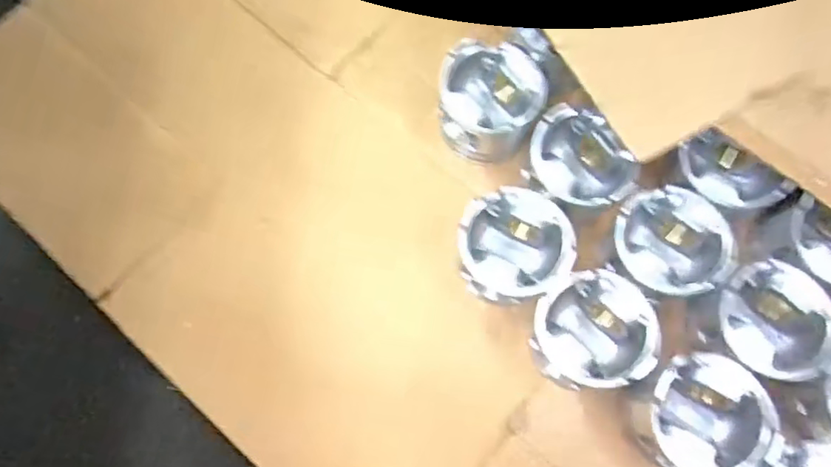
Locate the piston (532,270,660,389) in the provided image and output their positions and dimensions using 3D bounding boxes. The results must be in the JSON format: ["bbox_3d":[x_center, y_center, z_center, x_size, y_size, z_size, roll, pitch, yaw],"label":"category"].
[{"bbox_3d":[0.174,0.101,0.596,0.111,0.106,0.108,0,73,1],"label":"piston"}]

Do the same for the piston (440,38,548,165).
[{"bbox_3d":[0.083,-0.147,0.659,0.111,0.087,0.108,-1,73,0],"label":"piston"}]

